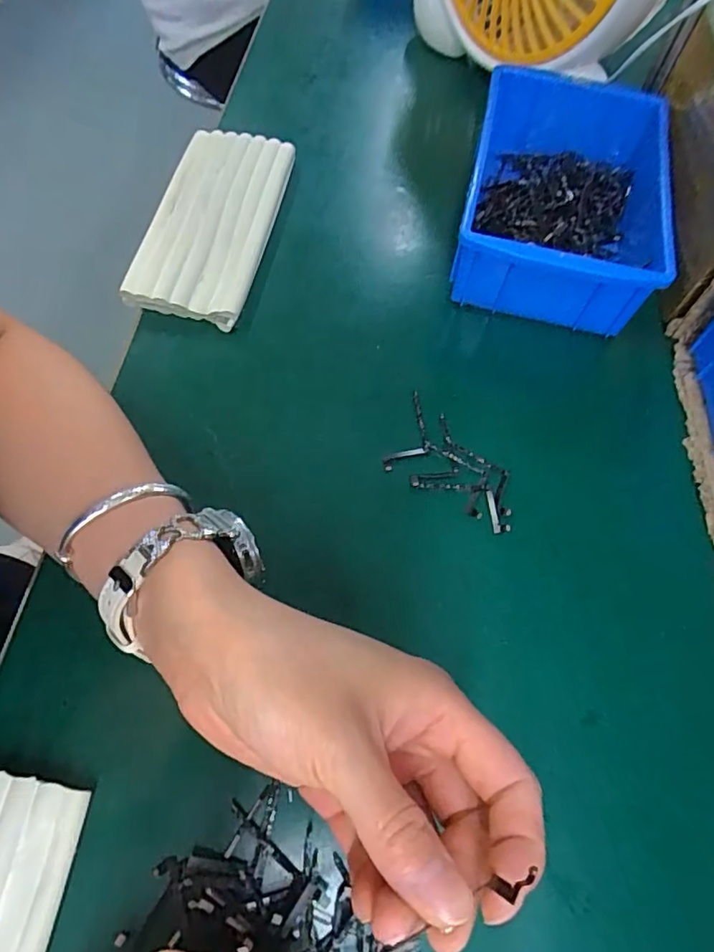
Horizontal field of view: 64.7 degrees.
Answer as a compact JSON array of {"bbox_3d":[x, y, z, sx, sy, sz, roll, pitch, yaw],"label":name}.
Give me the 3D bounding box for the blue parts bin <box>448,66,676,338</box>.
[{"bbox_3d":[0.148,-0.202,0.414,0.128,0.066,0.200,13,63,3],"label":"blue parts bin"}]

